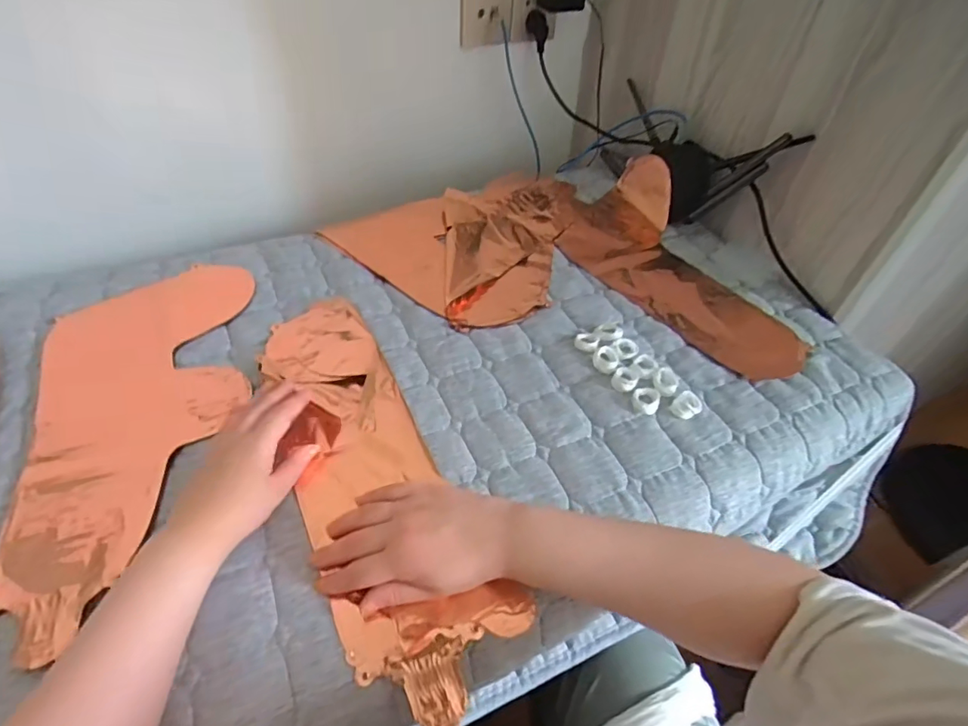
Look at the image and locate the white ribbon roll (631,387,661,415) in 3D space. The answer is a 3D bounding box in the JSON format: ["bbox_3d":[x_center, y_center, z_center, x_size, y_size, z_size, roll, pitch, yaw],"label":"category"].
[{"bbox_3d":[0.172,0.039,0.541,0.028,0.010,0.032,12,50,9],"label":"white ribbon roll"}]

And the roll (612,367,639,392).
[{"bbox_3d":[0.154,0.018,0.559,0.026,0.010,0.032,16,50,12],"label":"roll"}]

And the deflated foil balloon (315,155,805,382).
[{"bbox_3d":[0.094,-0.166,0.727,0.626,0.094,0.366,9,48,6],"label":"deflated foil balloon"}]

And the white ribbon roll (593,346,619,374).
[{"bbox_3d":[0.139,-0.003,0.578,0.028,0.012,0.034,13,50,9],"label":"white ribbon roll"}]

